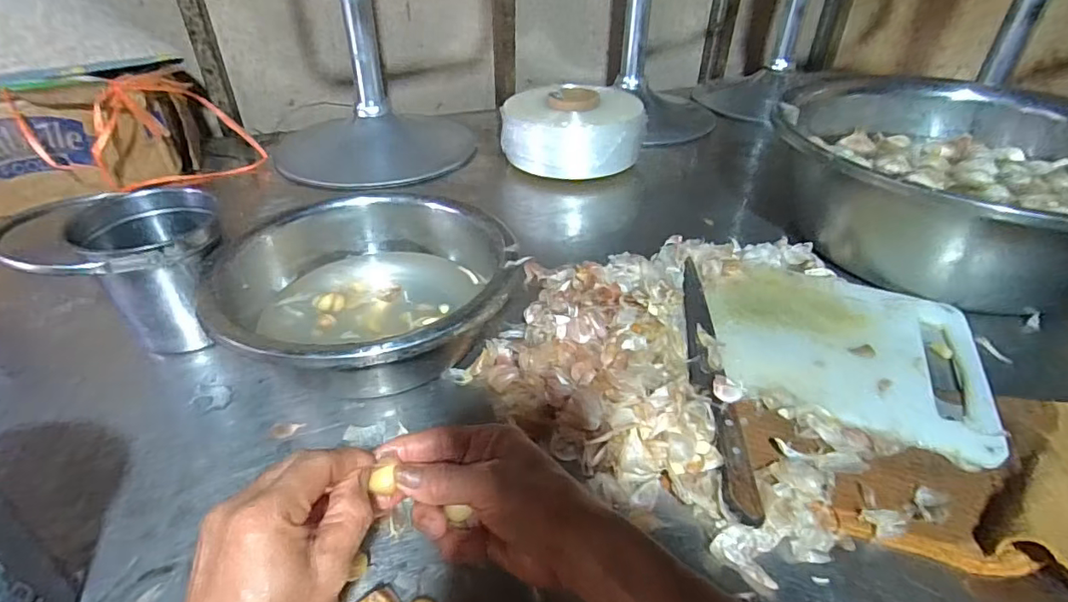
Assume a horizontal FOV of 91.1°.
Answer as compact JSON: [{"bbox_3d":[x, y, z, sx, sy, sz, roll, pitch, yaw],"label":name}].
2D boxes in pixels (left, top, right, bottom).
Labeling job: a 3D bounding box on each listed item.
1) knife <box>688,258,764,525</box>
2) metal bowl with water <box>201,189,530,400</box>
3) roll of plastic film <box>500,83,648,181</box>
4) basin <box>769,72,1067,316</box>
[{"bbox_3d":[0.173,0.060,0.519,0.034,0.019,0.337,4,37,4],"label":"knife"},{"bbox_3d":[-0.162,0.000,0.537,0.285,0.106,0.259,19,40,23],"label":"metal bowl with water"},{"bbox_3d":[0.061,-0.301,0.926,0.198,0.111,0.202,0,37,0],"label":"roll of plastic film"},{"bbox_3d":[0.547,-0.158,0.691,0.398,0.161,0.467,3,37,4],"label":"basin"}]

